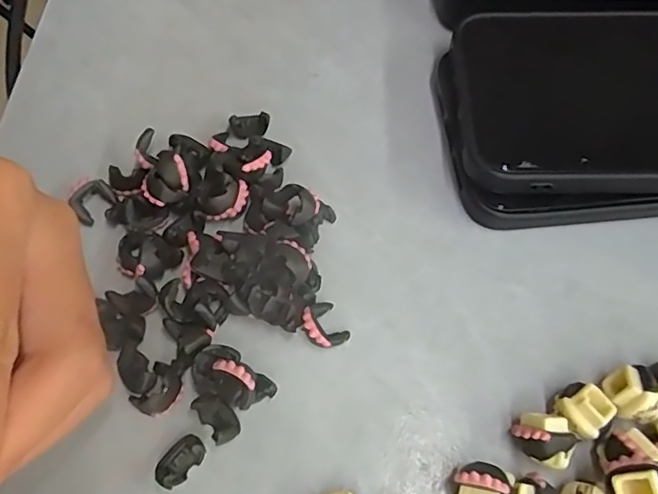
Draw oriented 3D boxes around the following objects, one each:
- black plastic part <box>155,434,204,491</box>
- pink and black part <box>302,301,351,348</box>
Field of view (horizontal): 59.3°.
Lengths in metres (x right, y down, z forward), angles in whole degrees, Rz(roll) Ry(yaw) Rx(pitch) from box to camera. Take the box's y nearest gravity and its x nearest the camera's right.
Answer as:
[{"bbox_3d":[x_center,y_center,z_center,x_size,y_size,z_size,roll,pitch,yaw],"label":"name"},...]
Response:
[{"bbox_3d":[-0.044,0.063,0.171,0.009,0.005,0.016,36,67,15],"label":"black plastic part"},{"bbox_3d":[-0.002,0.025,0.188,0.013,0.010,0.015,-32,69,-17],"label":"pink and black part"}]

